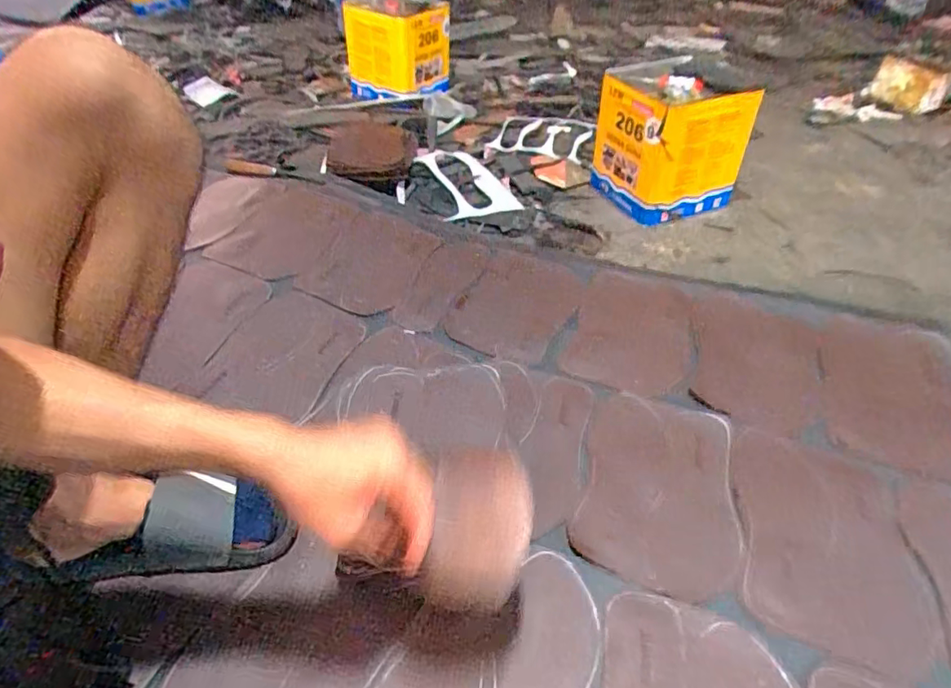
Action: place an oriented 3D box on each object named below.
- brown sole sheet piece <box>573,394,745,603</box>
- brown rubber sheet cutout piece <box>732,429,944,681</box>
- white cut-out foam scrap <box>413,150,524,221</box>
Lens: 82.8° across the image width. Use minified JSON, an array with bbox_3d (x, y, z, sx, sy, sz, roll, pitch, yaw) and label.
[{"bbox_3d":[0.207,0.158,0.618,0.164,0.021,0.258,11,45,13],"label":"brown sole sheet piece"},{"bbox_3d":[0.374,0.202,0.584,0.170,0.014,0.279,13,35,17],"label":"brown rubber sheet cutout piece"},{"bbox_3d":[-0.053,-0.384,1.293,0.218,0.033,0.297,-21,46,-19],"label":"white cut-out foam scrap"}]

